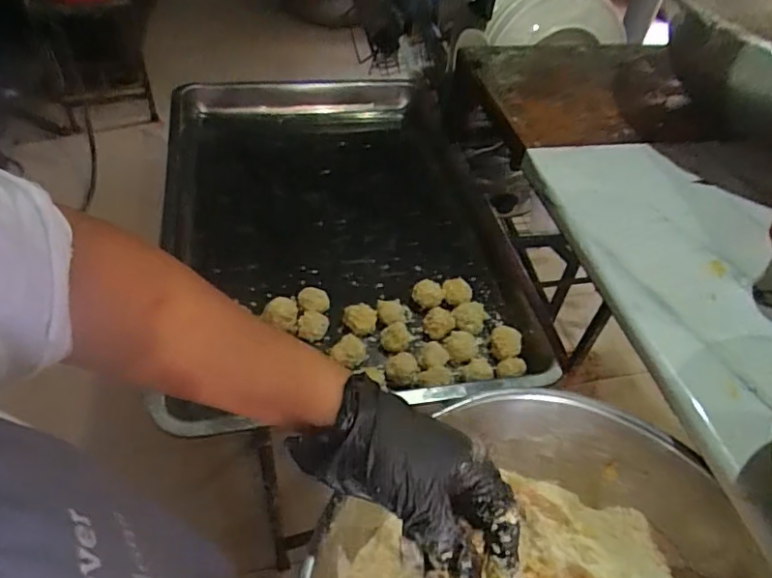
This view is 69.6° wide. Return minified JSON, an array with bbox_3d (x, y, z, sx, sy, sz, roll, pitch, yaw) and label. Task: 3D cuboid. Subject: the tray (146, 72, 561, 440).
[{"bbox_3d":[-0.078,-0.105,0.718,0.393,0.067,0.607,-8,49,-13],"label":"tray"}]

